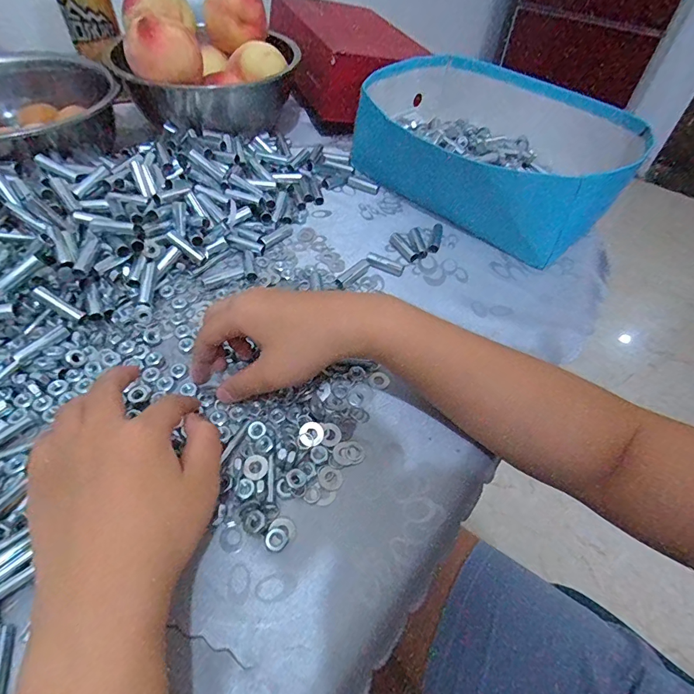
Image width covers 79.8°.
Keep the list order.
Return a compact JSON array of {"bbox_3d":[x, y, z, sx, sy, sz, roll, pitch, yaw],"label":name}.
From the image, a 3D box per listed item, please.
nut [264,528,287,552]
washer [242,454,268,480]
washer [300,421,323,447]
[{"bbox_3d":[-0.043,0.116,0.250,0.013,0.006,0.012,-35,62,-27],"label":"nut"},{"bbox_3d":[-0.060,0.079,0.273,0.017,0.004,0.016,2,52,-3],"label":"washer"},{"bbox_3d":[-0.025,0.061,0.291,0.016,0.004,0.016,1,68,-11],"label":"washer"}]

